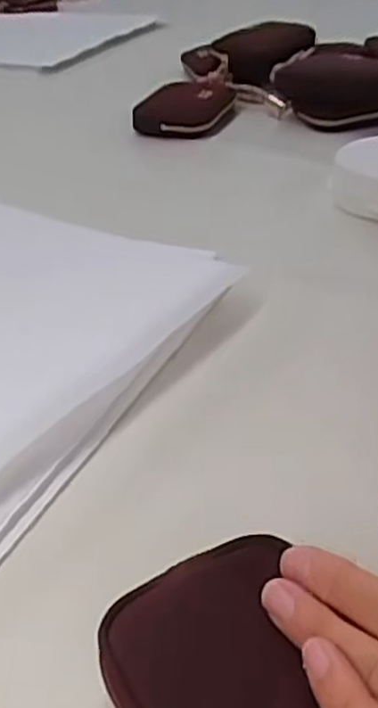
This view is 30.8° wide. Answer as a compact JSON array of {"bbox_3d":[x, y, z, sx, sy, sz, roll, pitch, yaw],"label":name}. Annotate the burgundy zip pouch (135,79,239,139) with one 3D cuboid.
[{"bbox_3d":[-0.007,-0.265,0.738,0.091,0.034,0.144,9,38,17],"label":"burgundy zip pouch"}]

